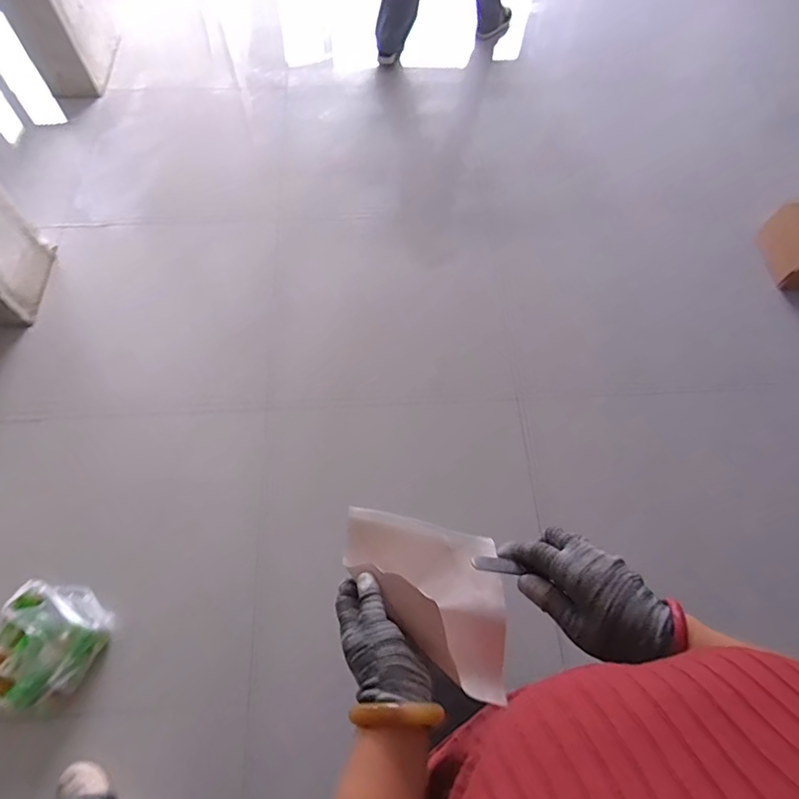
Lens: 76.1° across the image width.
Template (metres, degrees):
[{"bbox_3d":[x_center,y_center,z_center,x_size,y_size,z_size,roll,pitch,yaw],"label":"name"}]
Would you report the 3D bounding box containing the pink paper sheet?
[{"bbox_3d":[0.024,0.187,0.483,0.164,0.088,0.148,8,64,1],"label":"pink paper sheet"}]

